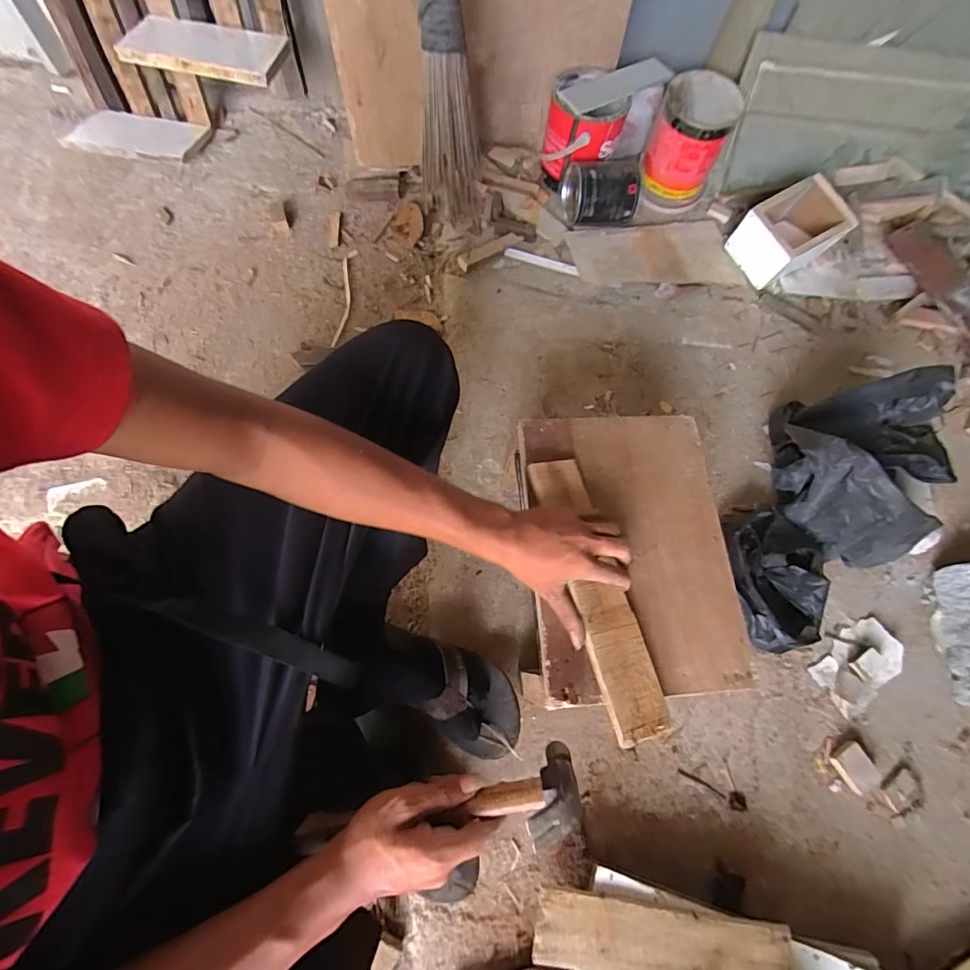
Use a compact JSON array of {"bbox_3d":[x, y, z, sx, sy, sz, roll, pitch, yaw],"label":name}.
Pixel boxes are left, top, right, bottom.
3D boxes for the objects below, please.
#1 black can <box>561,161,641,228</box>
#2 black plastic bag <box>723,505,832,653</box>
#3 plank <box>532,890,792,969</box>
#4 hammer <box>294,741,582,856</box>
[{"bbox_3d":[0.229,-0.577,0.927,0.138,0.094,0.101,-2,71,-6],"label":"black can"},{"bbox_3d":[0.438,0.144,0.718,0.140,0.063,0.208,4,69,-2],"label":"black plastic bag"},{"bbox_3d":[0.201,0.521,0.530,0.285,0.013,0.073,9,69,0],"label":"plank"},{"bbox_3d":[-0.040,0.273,0.381,0.235,0.084,0.029,-17,96,1],"label":"hammer"}]

